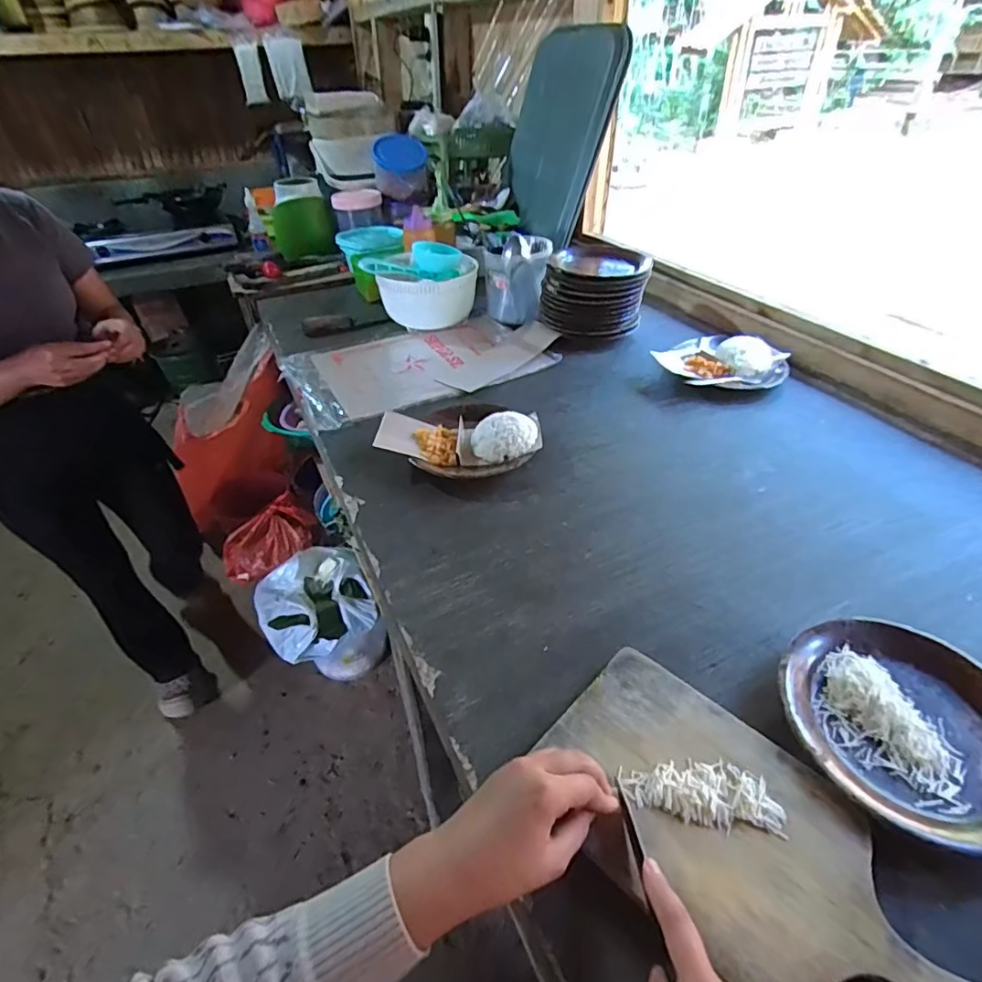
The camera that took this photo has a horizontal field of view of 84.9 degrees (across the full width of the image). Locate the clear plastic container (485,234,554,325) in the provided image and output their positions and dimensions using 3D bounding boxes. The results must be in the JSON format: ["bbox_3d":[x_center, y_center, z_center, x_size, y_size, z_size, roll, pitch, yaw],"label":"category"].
[{"bbox_3d":[0.056,-0.447,1.114,0.118,0.153,0.100,8,41,12],"label":"clear plastic container"}]

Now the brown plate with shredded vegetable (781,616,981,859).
[{"bbox_3d":[0.336,0.189,0.434,0.179,0.028,0.185,-1,40,1],"label":"brown plate with shredded vegetable"}]

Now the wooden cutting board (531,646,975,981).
[{"bbox_3d":[0.180,0.250,0.368,0.307,0.011,0.155,31,50,34],"label":"wooden cutting board"}]

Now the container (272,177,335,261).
[{"bbox_3d":[-0.514,-0.735,1.459,0.153,0.176,0.149,-15,41,-15],"label":"container"}]

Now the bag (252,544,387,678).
[{"bbox_3d":[-0.440,0.361,1.432,0.270,0.406,0.210,-22,44,-22],"label":"bag"}]

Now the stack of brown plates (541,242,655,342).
[{"bbox_3d":[0.198,-0.382,1.049,0.198,0.124,0.227,4,40,8],"label":"stack of brown plates"}]

